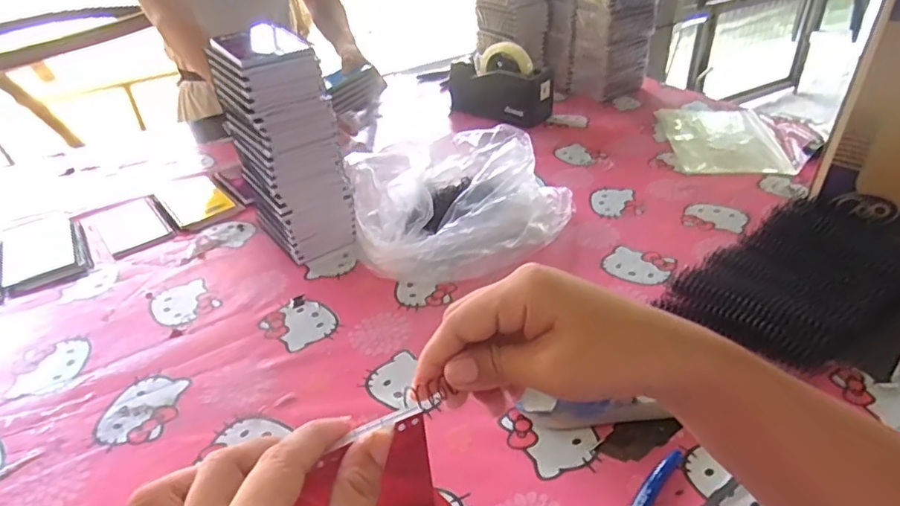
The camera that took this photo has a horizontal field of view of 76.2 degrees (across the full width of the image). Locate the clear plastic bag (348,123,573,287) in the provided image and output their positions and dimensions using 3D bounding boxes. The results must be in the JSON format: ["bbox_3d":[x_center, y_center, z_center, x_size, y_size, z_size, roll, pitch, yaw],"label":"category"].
[{"bbox_3d":[0.005,-0.089,0.781,0.283,0.103,0.278,-13,35,-14],"label":"clear plastic bag"}]

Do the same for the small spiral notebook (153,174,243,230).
[{"bbox_3d":[-0.383,-0.079,0.868,0.094,0.017,0.132,-27,41,-31],"label":"small spiral notebook"}]

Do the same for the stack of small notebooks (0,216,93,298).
[{"bbox_3d":[-0.544,-0.004,0.772,0.097,0.013,0.177,-22,39,-26],"label":"stack of small notebooks"}]

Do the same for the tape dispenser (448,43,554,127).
[{"bbox_3d":[0.086,-0.312,1.088,0.215,0.135,0.078,22,41,32],"label":"tape dispenser"}]

